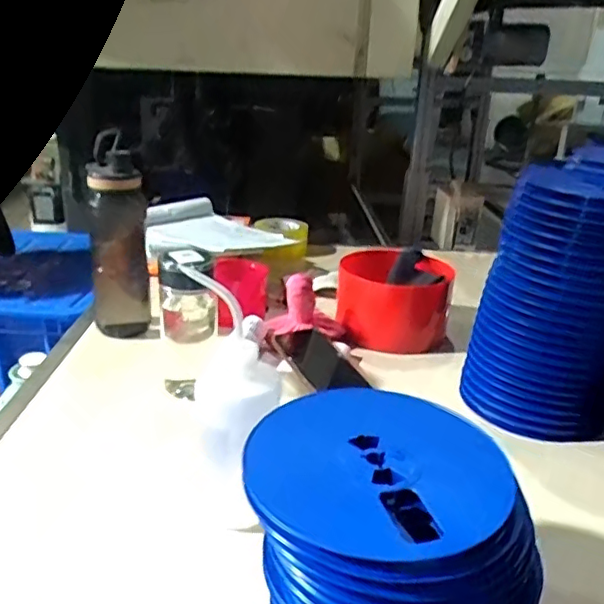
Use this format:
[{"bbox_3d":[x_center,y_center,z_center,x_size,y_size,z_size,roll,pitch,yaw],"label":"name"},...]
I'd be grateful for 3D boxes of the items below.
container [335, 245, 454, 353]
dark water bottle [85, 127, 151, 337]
[{"bbox_3d":[0.135,0.001,0.906,0.157,0.116,0.140,9,23,15],"label":"container"},{"bbox_3d":[-0.253,-0.085,0.833,0.074,0.264,0.061,-5,23,-19],"label":"dark water bottle"}]

